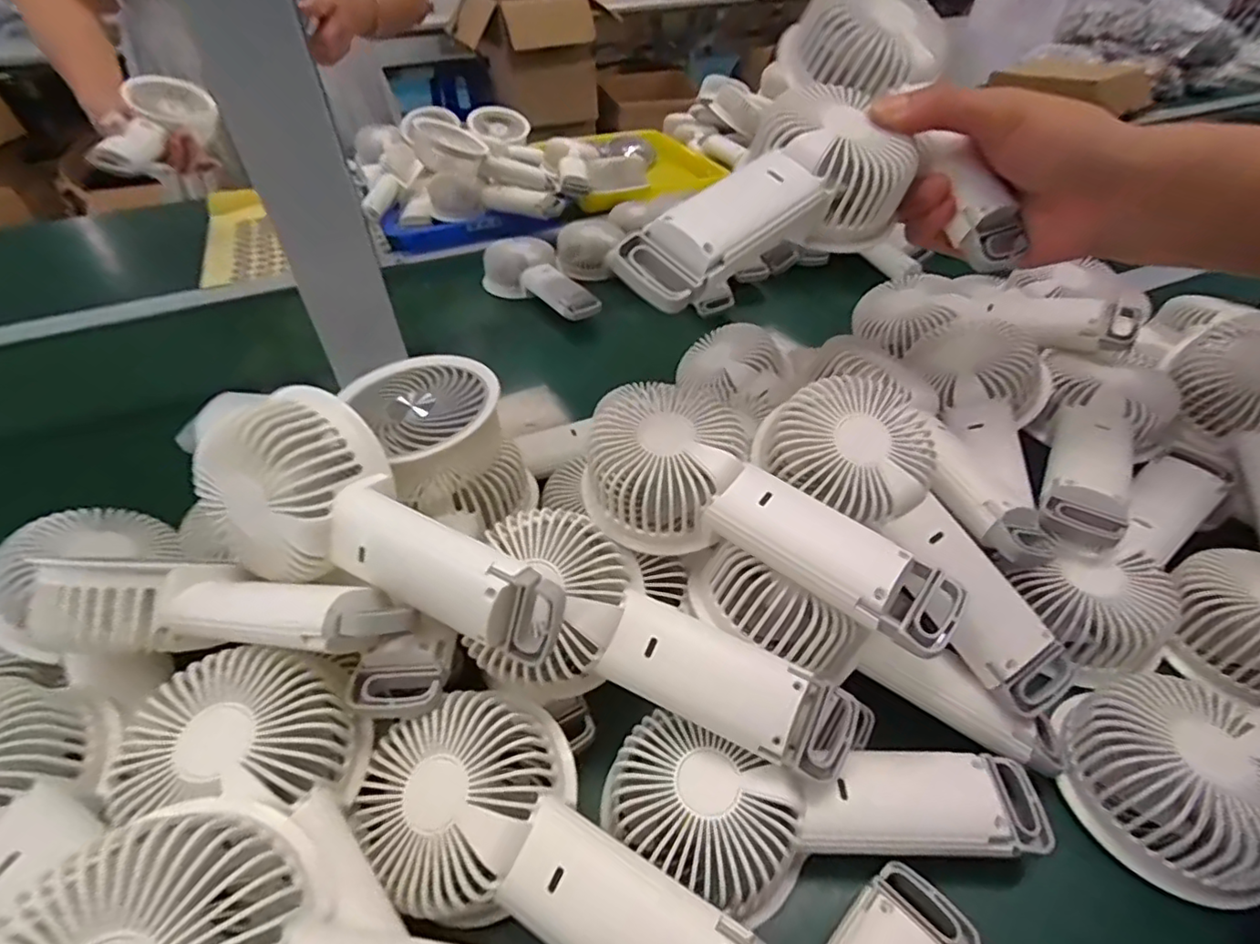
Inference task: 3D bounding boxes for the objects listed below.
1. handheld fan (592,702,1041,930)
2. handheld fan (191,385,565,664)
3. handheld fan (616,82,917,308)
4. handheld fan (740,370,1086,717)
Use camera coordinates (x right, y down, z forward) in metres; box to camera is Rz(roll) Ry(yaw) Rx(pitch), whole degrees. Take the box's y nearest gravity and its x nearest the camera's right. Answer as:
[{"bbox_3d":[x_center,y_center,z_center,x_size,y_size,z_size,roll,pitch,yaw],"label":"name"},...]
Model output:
[{"bbox_3d":[0.081,0.145,0.246,0.180,0.034,0.074,3,43,5],"label":"handheld fan"},{"bbox_3d":[-0.105,0.027,0.252,0.167,0.038,0.064,28,49,9],"label":"handheld fan"},{"bbox_3d":[0.062,-0.122,0.281,0.166,0.052,0.069,-37,53,-20],"label":"handheld fan"},{"bbox_3d":[0.143,0.027,0.287,0.074,0.035,0.178,-33,78,-29],"label":"handheld fan"}]

